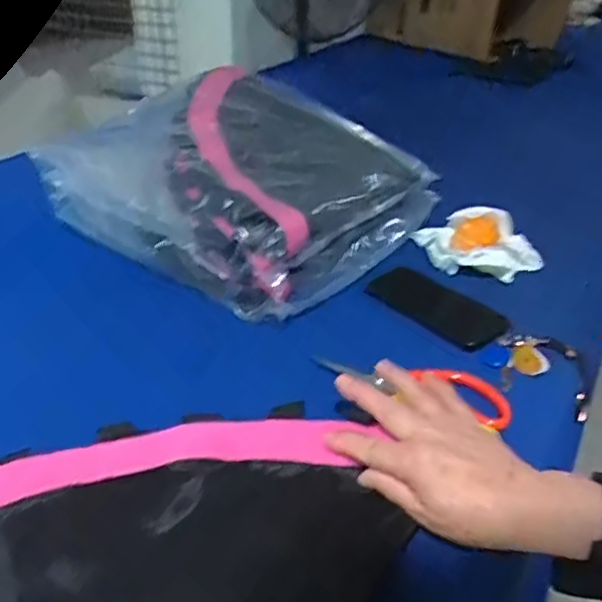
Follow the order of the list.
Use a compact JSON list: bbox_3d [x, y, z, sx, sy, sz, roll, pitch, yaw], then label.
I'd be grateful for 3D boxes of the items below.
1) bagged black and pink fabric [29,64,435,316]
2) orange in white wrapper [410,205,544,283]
[{"bbox_3d":[-0.065,-0.180,0.845,0.387,0.143,0.383,20,38,25],"label":"bagged black and pink fabric"},{"bbox_3d":[0.226,-0.081,0.812,0.164,0.059,0.091,25,40,31],"label":"orange in white wrapper"}]

